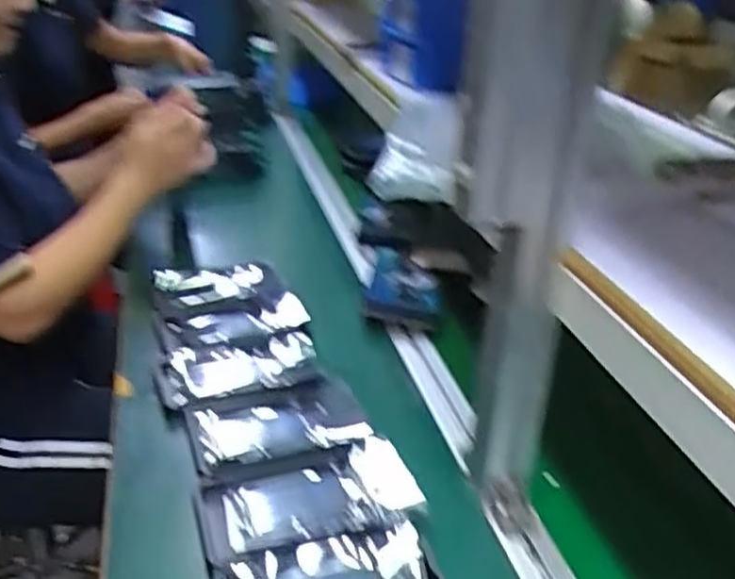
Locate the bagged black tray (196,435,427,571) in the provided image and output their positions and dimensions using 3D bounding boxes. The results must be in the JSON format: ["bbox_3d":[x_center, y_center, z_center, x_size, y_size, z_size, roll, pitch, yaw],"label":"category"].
[{"bbox_3d":[-0.047,0.174,0.602,0.168,0.036,0.094,-7,31,-20],"label":"bagged black tray"}]

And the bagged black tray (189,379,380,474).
[{"bbox_3d":[-0.084,0.123,0.687,0.154,0.025,0.099,-4,30,-15],"label":"bagged black tray"}]

